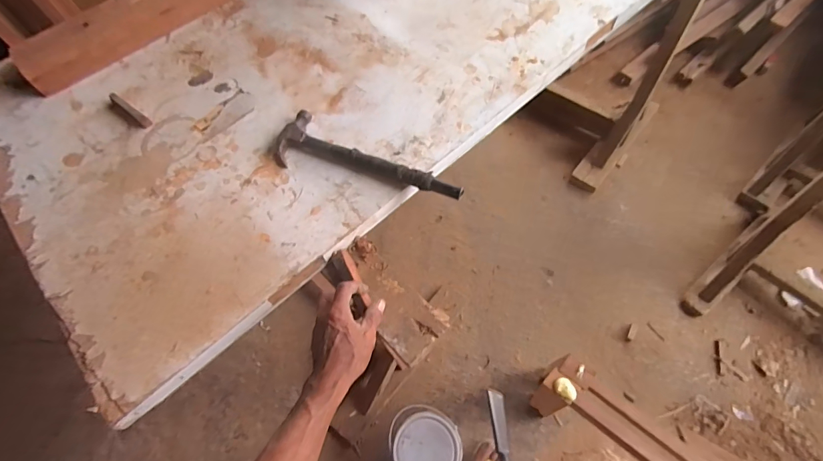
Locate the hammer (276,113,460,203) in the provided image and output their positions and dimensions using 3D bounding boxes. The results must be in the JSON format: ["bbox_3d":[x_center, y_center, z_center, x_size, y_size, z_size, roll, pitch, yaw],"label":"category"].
[{"bbox_3d":[-0.069,-0.124,0.687,0.331,0.031,0.104,17,65,12],"label":"hammer"}]

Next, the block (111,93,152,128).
[{"bbox_3d":[-0.541,-0.232,0.785,0.119,0.012,0.020,35,70,19],"label":"block"}]

